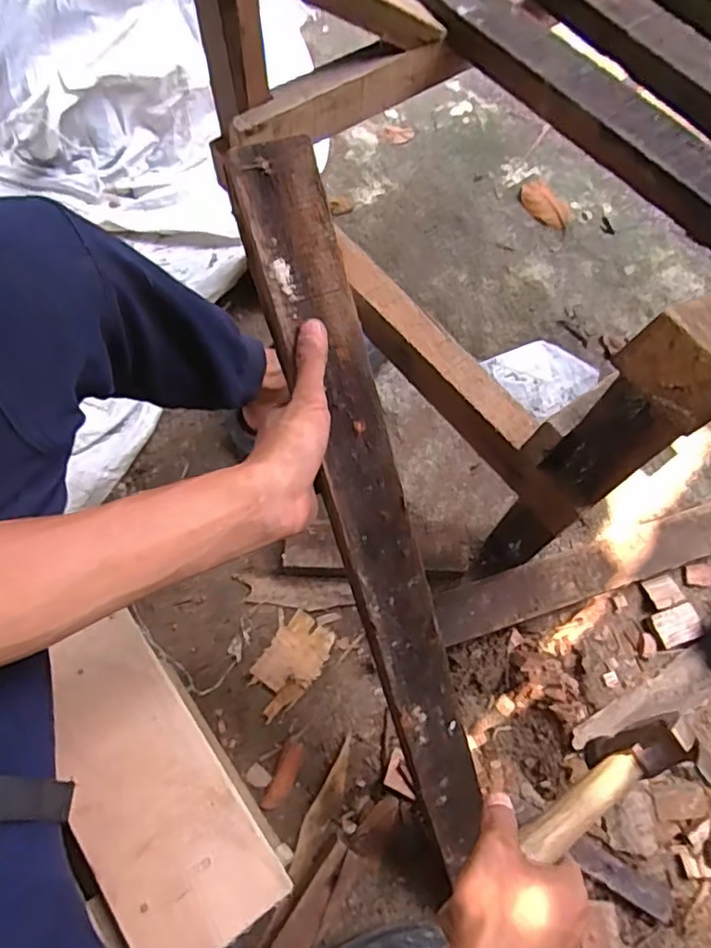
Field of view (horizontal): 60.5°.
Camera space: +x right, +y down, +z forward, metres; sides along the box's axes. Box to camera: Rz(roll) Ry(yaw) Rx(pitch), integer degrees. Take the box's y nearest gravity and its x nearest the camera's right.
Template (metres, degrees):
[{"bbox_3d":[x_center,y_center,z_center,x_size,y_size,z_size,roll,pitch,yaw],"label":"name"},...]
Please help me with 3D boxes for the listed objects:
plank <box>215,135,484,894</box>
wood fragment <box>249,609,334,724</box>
[{"bbox_3d":[0.023,0.077,0.497,0.062,0.017,0.632,-19,109,-8],"label":"plank"},{"bbox_3d":[-0.082,0.235,0.750,0.068,0.010,0.119,35,72,12],"label":"wood fragment"}]

